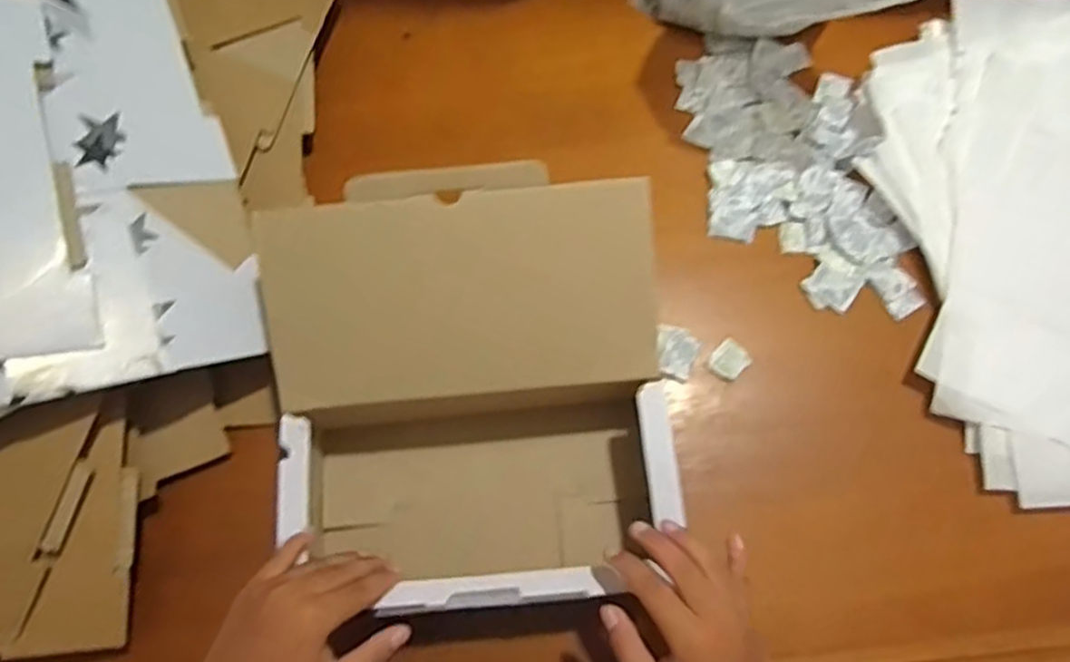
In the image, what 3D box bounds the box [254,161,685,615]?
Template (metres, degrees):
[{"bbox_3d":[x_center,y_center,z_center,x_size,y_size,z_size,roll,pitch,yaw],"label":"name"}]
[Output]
[{"bbox_3d":[-0.047,0.049,0.535,0.277,0.183,0.265,-5,72,0],"label":"box"}]

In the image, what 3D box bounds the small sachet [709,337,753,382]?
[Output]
[{"bbox_3d":[0.174,0.026,0.637,0.029,0.004,0.034,41,77,13],"label":"small sachet"}]

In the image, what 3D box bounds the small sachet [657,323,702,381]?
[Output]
[{"bbox_3d":[0.126,0.018,0.637,0.038,0.008,0.045,17,73,7],"label":"small sachet"}]

